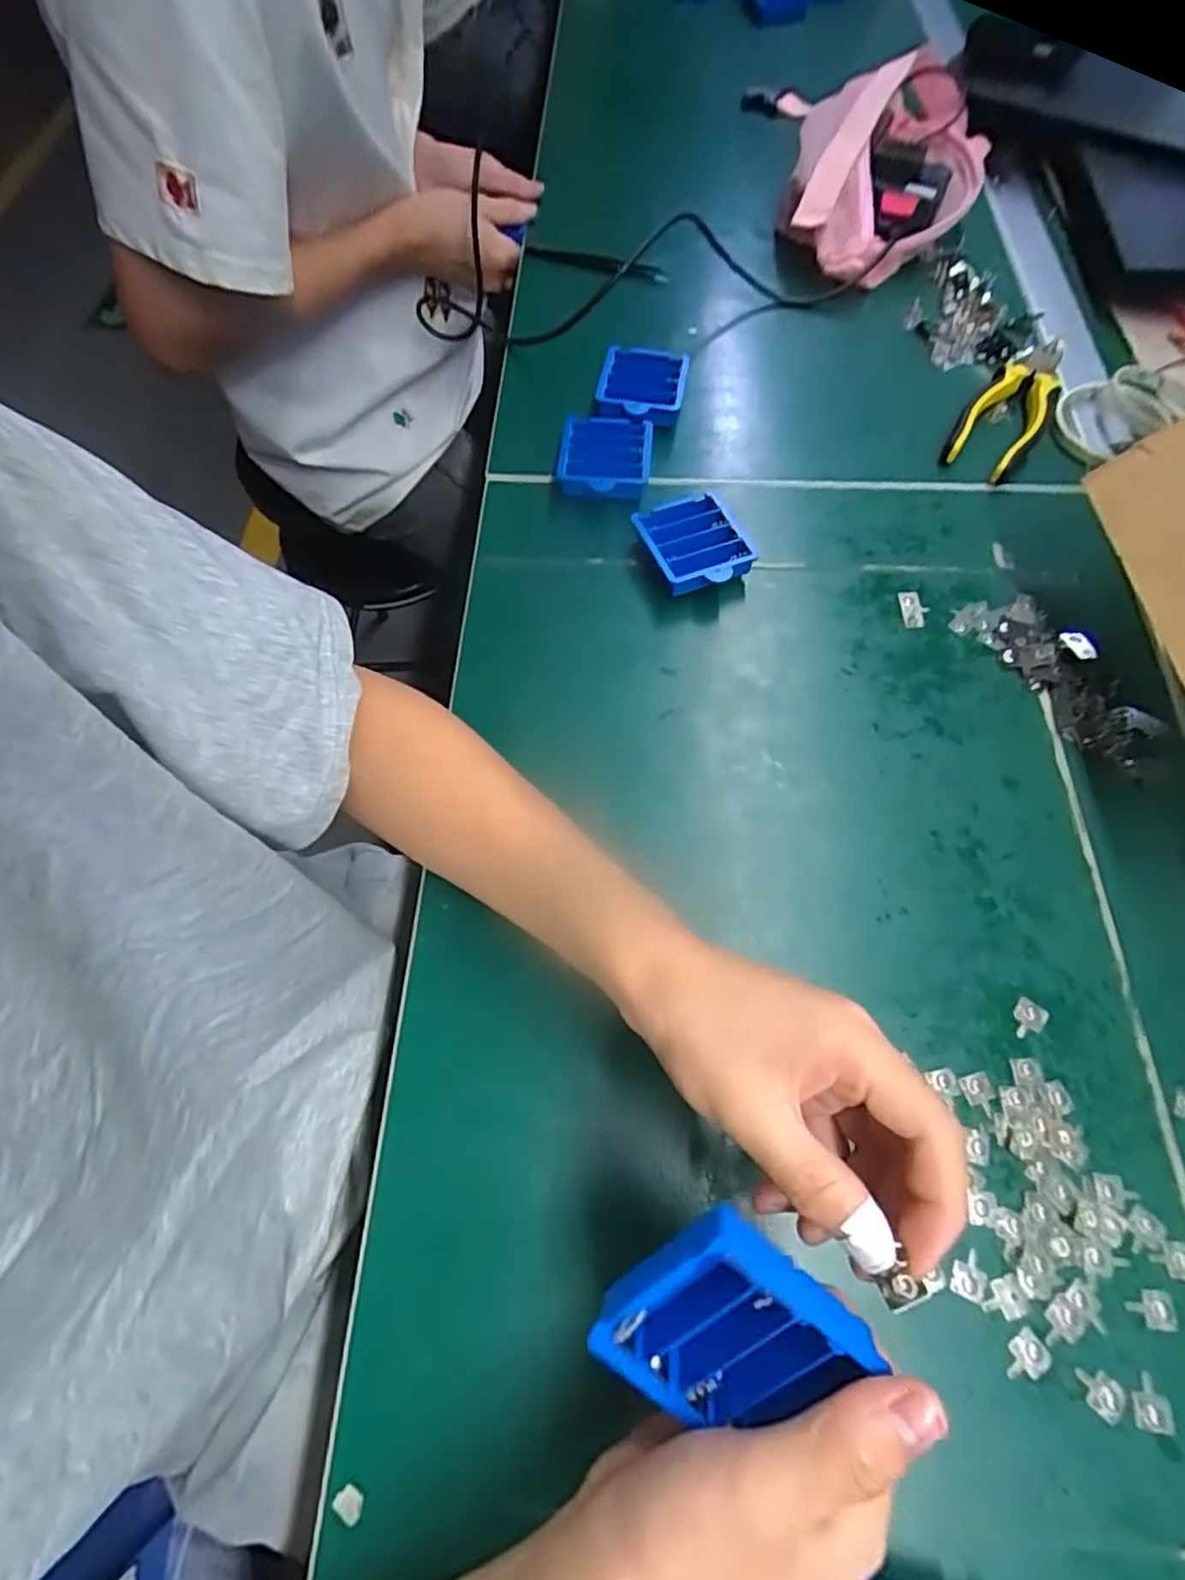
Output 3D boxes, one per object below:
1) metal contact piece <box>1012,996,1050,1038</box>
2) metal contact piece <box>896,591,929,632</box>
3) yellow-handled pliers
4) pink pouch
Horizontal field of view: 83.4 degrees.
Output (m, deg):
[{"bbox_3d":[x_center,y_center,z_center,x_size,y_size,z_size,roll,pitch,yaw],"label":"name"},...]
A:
[{"bbox_3d":[0.220,0.116,0.334,0.015,0.004,0.020,33,70,15],"label":"metal contact piece"},{"bbox_3d":[0.213,-0.119,0.440,0.018,0.004,0.028,-2,65,0],"label":"metal contact piece"},{"bbox_3d":[0.321,-0.293,0.510,0.055,0.020,0.153,30,69,14],"label":"yellow-handled pliers"},{"bbox_3d":[0.267,-0.566,0.609,0.155,0.080,0.291,20,67,10],"label":"pink pouch"}]

